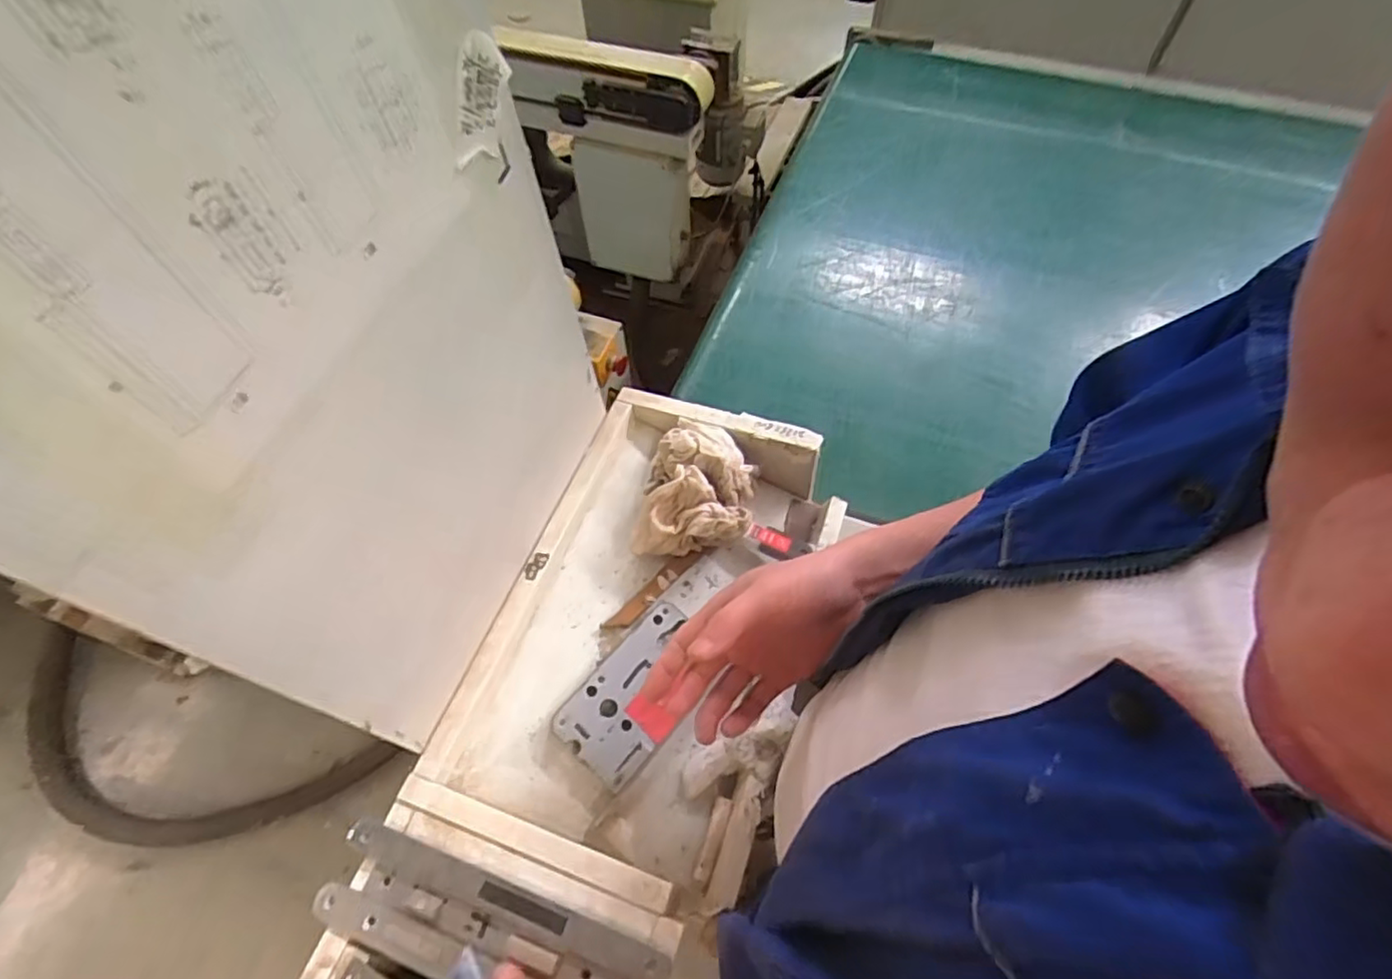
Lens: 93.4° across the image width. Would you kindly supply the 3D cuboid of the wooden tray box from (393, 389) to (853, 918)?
[{"bbox_3d":[-0.029,0.108,0.560,0.244,0.096,0.404,16,61,10],"label":"wooden tray box"}]

